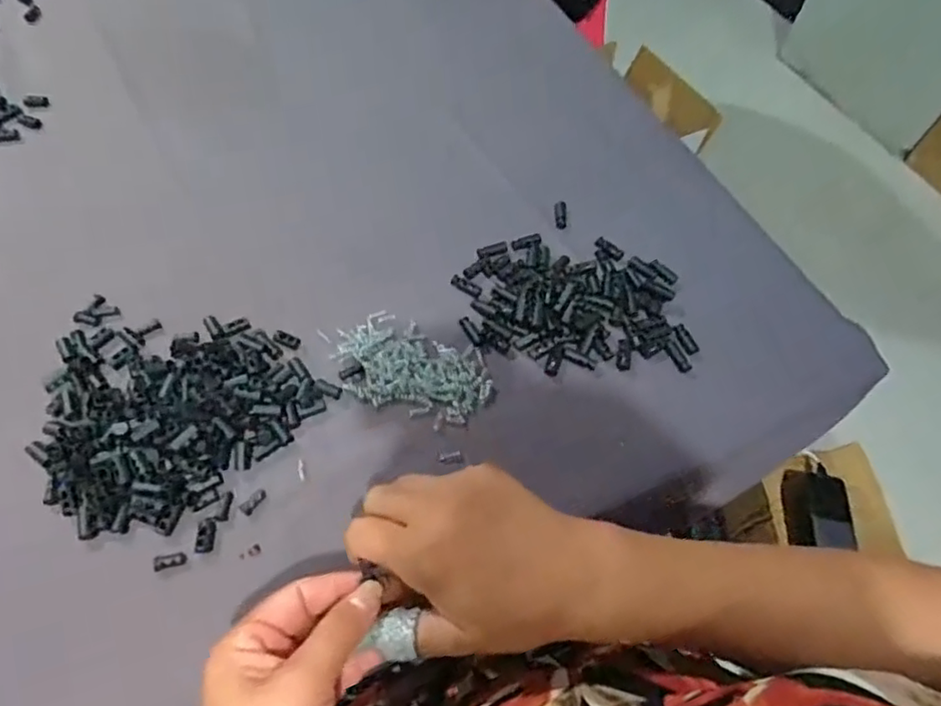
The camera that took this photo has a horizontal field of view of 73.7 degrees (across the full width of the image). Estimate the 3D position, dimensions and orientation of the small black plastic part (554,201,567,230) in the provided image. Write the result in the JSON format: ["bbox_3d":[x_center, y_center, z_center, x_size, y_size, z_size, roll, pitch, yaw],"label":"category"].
[{"bbox_3d":[0.078,-0.118,0.540,0.010,0.007,0.028,2,60,-1],"label":"small black plastic part"}]

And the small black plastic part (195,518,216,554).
[{"bbox_3d":[-0.157,0.108,0.371,0.010,0.007,0.020,-4,60,-5],"label":"small black plastic part"}]

